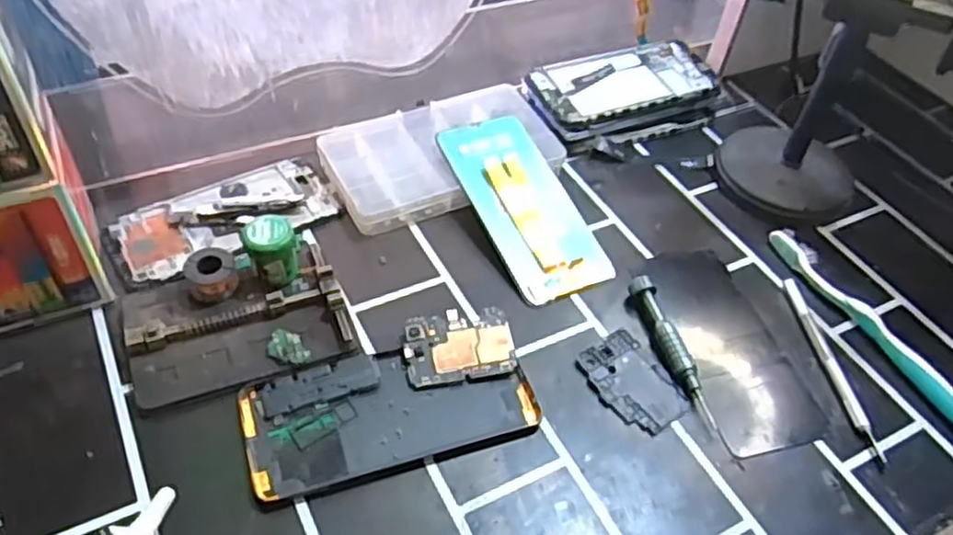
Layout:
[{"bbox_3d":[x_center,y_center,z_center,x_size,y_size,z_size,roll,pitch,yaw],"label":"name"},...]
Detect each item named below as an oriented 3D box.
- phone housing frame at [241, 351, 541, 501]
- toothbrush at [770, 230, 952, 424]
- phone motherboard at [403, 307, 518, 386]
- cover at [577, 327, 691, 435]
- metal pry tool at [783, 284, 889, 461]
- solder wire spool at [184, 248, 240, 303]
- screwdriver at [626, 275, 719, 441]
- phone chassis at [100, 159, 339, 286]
[{"bbox_3d":[-0.050,0.082,0.429,0.163,0.005,0.070,-12,51,-17],"label":"phone housing frame"},{"bbox_3d":[0.264,0.041,0.492,0.014,0.019,0.186,-18,53,-21],"label":"toothbrush"},{"bbox_3d":[-0.010,0.048,0.455,0.065,0.010,0.045,-7,49,-12],"label":"phone motherboard"},{"bbox_3d":[0.096,0.070,0.454,0.046,0.004,0.067,-22,54,-24],"label":"cover"},{"bbox_3d":[0.226,0.060,0.471,0.010,0.011,0.136,-1,48,-7],"label":"metal pry tool"},{"bbox_3d":[-0.167,0.005,0.466,0.030,0.024,0.027,-12,50,-16],"label":"solder wire spool"},{"bbox_3d":[0.123,0.051,0.465,0.014,0.017,0.114,-8,49,-13],"label":"screwdriver"},{"bbox_3d":[-0.178,-0.037,0.523,0.150,0.009,0.075,-26,56,-26],"label":"phone chassis"}]

